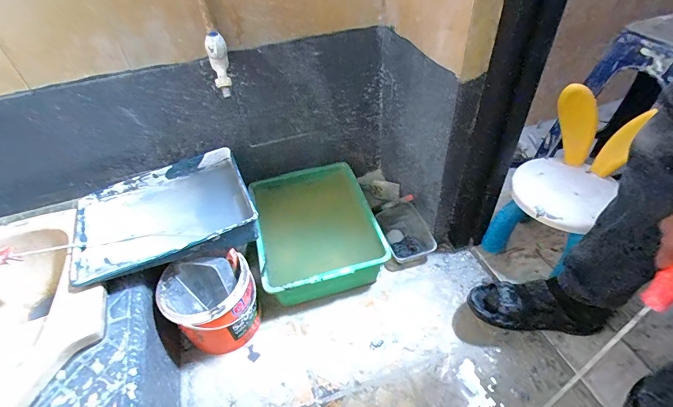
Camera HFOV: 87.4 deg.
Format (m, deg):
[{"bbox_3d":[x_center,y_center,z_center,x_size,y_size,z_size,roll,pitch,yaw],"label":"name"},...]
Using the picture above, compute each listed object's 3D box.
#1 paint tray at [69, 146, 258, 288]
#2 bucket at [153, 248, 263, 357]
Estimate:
[{"bbox_3d":[-0.387,0.024,0.799,0.367,0.066,0.293,-21,46,-16],"label":"paint tray"},{"bbox_3d":[-0.272,0.227,0.798,0.184,0.204,0.163,-32,50,-25],"label":"bucket"}]

